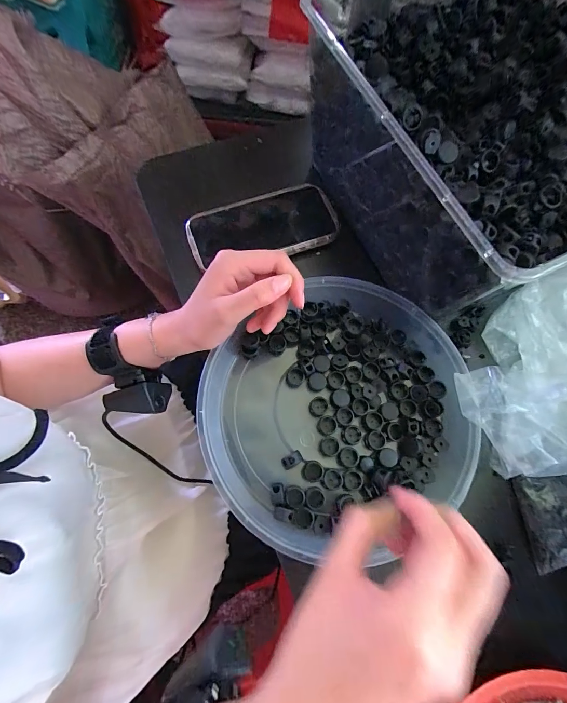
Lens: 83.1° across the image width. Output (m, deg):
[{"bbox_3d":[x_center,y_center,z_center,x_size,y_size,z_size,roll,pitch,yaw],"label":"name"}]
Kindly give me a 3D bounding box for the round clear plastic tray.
[{"bbox_3d":[0.051,0.049,0.289,0.239,0.046,0.212,-38,77,-13],"label":"round clear plastic tray"}]

